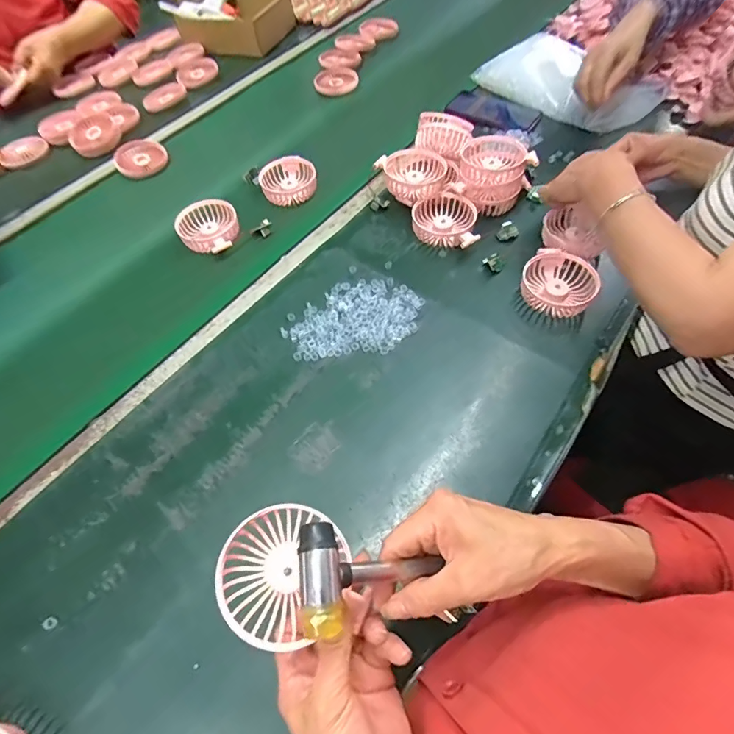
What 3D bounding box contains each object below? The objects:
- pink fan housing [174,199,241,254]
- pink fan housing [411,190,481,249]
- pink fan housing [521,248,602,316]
[{"bbox_3d":[-0.229,-0.204,0.660,0.086,0.035,0.091,0,58,0],"label":"pink fan housing"},{"bbox_3d":[0.114,-0.208,0.643,0.101,0.035,0.089,18,61,14],"label":"pink fan housing"},{"bbox_3d":[0.240,-0.104,0.569,0.088,0.034,0.083,0,58,0],"label":"pink fan housing"}]

